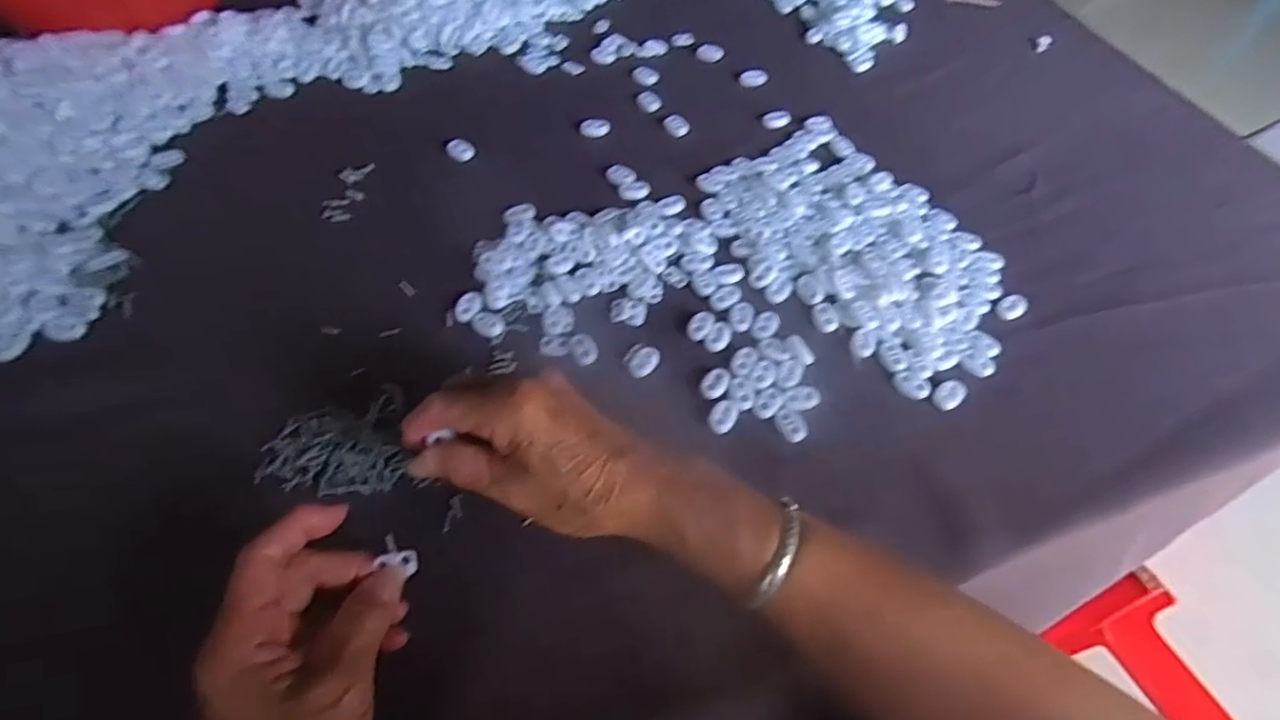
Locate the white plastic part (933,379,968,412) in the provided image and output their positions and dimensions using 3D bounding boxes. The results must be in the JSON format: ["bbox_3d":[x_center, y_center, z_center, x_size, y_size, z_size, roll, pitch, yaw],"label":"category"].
[{"bbox_3d":[0.199,0.022,0.421,0.024,0.005,0.016,-29,62,-22],"label":"white plastic part"}]

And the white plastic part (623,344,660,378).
[{"bbox_3d":[0.001,0.000,0.421,0.020,0.005,0.023,30,58,16],"label":"white plastic part"}]

